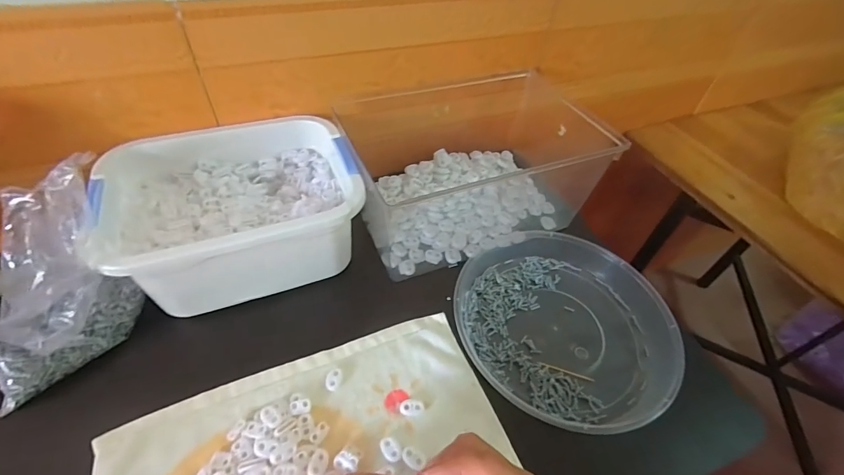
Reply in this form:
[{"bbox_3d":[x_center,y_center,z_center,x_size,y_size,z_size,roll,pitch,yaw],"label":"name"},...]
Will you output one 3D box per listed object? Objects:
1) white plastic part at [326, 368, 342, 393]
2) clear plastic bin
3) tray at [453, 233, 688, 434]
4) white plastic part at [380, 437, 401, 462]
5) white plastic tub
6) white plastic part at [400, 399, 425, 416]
[{"bbox_3d":[-0.086,0.139,0.379,0.014,0.006,0.021,16,49,9],"label":"white plastic part"},{"bbox_3d":[0.059,-0.103,0.532,0.300,0.125,0.221,-17,52,-18],"label":"clear plastic bin"},{"bbox_3d":[0.150,0.091,0.434,0.224,0.044,0.244,-22,54,-23],"label":"tray"},{"bbox_3d":[-0.028,0.187,0.342,0.013,0.004,0.022,-24,54,-23],"label":"white plastic part"},{"bbox_3d":[-0.199,-0.033,0.435,0.240,0.103,0.186,-15,51,-17],"label":"white plastic tub"},{"bbox_3d":[-0.009,0.160,0.366,0.022,0.004,0.014,7,48,1],"label":"white plastic part"}]

